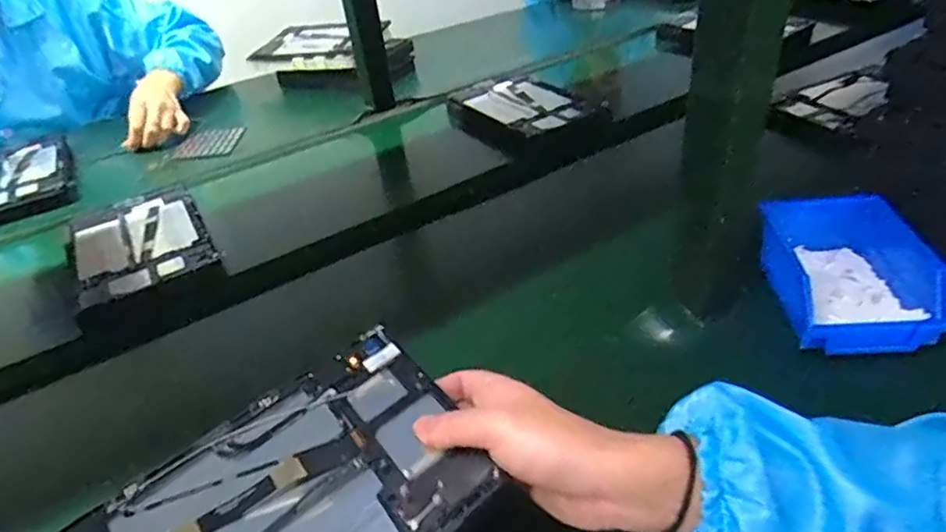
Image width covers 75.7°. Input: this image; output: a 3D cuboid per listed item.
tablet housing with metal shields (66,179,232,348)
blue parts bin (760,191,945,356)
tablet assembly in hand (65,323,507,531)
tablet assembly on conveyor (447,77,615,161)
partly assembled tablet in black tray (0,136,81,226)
[{"bbox_3d":[-0.408,-0.018,0.753,0.156,0.035,0.278,-25,41,-22],"label":"tablet housing with metal shields"},{"bbox_3d":[0.316,0.000,0.525,0.114,0.059,0.165,1,38,10],"label":"blue parts bin"},{"bbox_3d":[-0.115,0.135,0.331,0.233,0.009,0.149,-34,43,-21],"label":"tablet assembly in hand"},{"bbox_3d":[0.080,-0.247,0.984,0.163,0.051,0.260,-23,40,-21],"label":"tablet assembly on conveyor"},{"bbox_3d":[-0.722,-0.136,0.961,0.159,0.028,0.254,-24,40,-21],"label":"partly assembled tablet in black tray"}]

